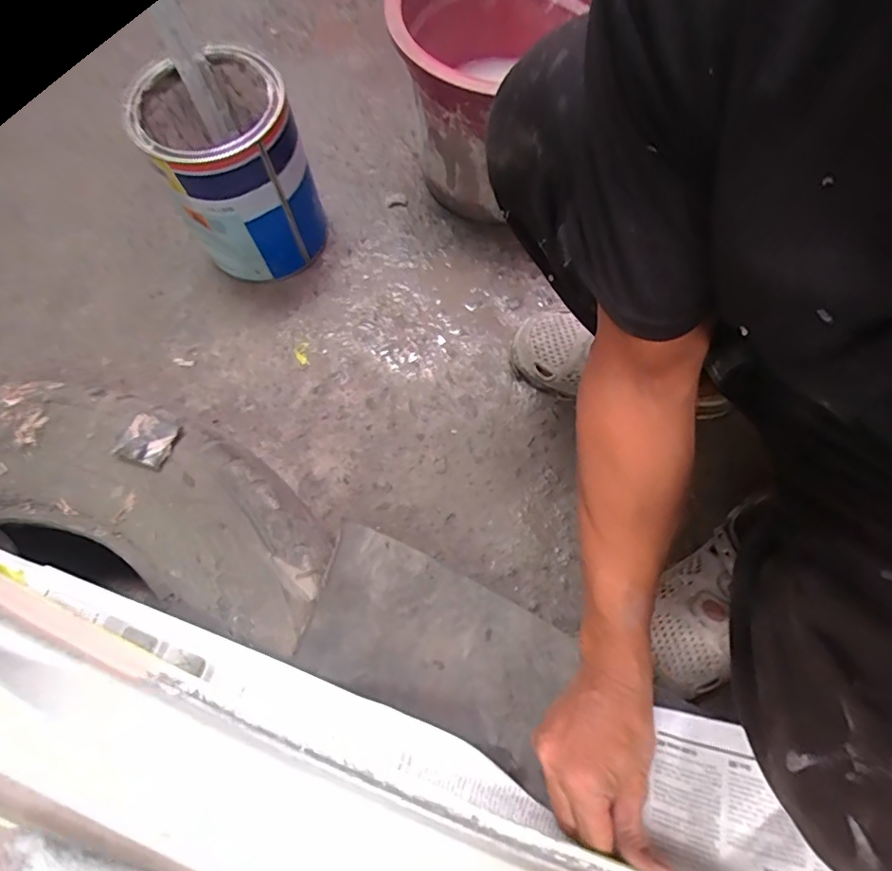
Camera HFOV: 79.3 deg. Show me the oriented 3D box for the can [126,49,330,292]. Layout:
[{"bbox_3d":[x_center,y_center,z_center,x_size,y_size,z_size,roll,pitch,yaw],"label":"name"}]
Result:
[{"bbox_3d":[-0.245,-0.308,0.635,0.155,0.214,0.165,0,70,0],"label":"can"}]

